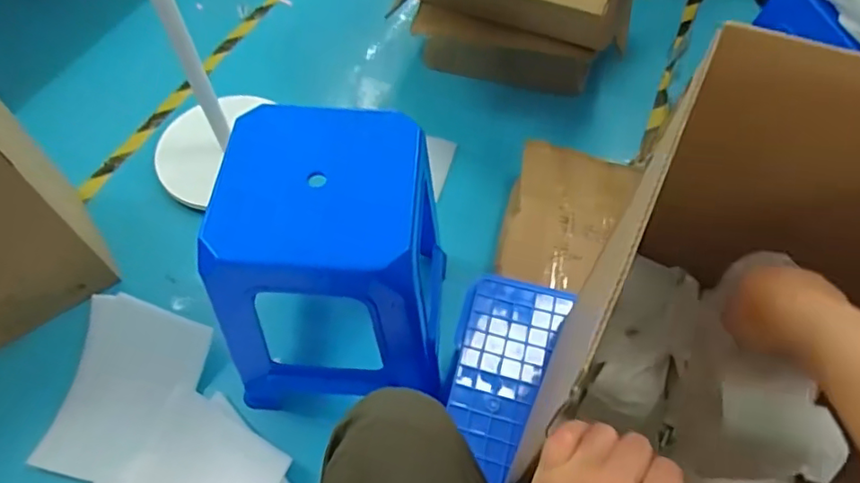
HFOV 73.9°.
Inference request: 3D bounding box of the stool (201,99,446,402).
[{"bbox_3d":[-0.152,0.048,0.938,0.333,0.469,0.333,0,59,1],"label":"stool"}]

